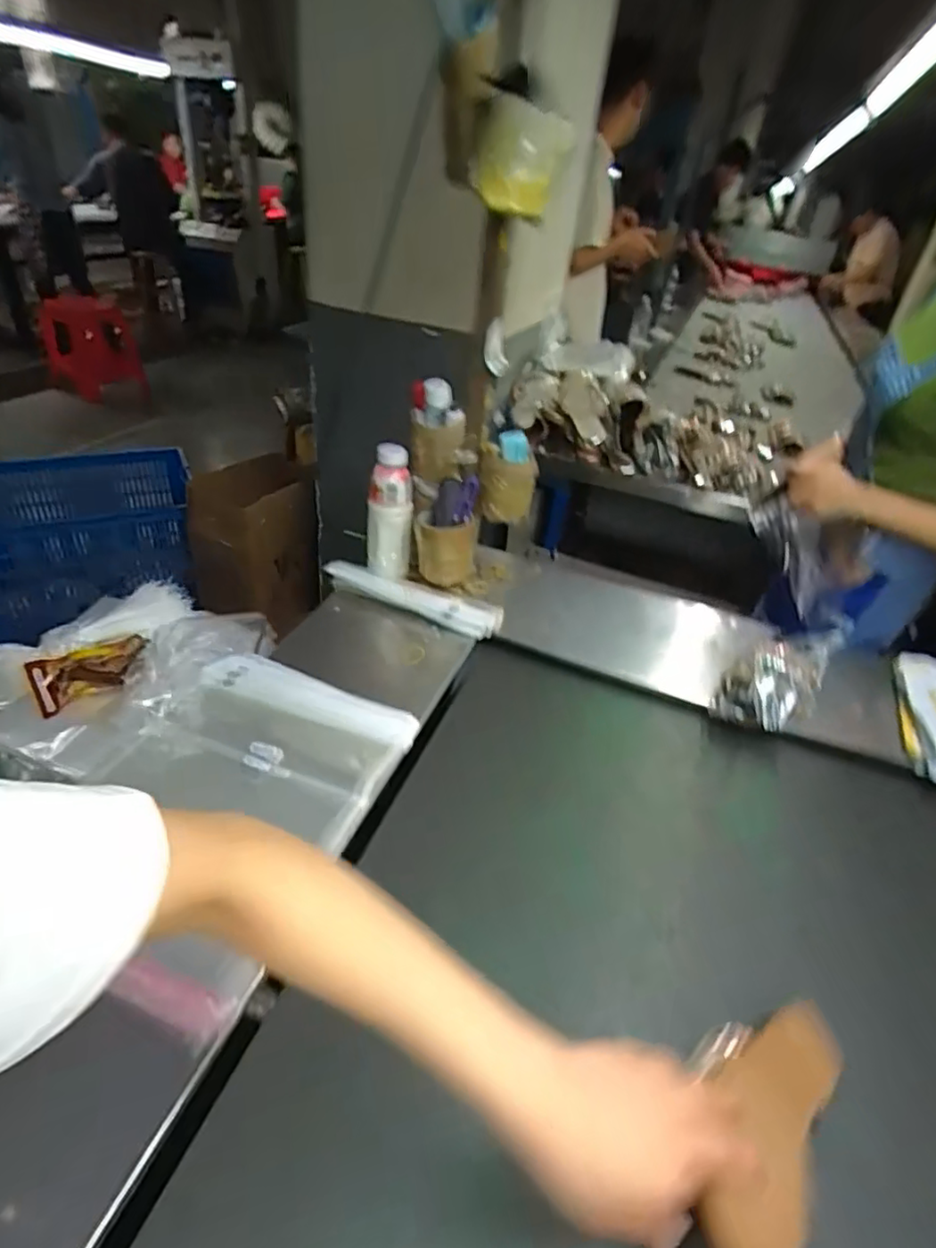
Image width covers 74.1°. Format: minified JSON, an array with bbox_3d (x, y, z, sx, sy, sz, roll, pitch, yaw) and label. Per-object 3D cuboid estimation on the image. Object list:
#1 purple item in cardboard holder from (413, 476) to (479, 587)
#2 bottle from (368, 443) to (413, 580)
[{"bbox_3d":[-0.033,-0.126,0.912,0.084,0.158,0.073,0,37,-9],"label":"purple item in cardboard holder"},{"bbox_3d":[-0.116,-0.165,0.925,0.065,0.188,0.051,0,37,-9],"label":"bottle"}]

